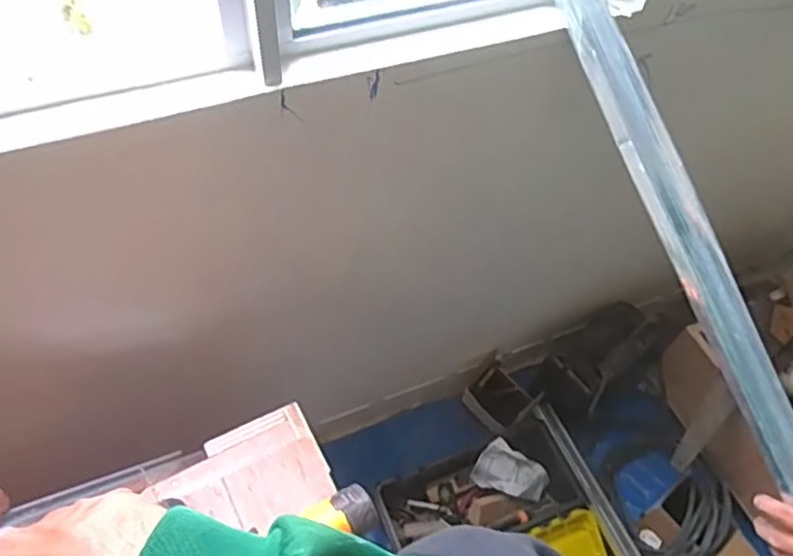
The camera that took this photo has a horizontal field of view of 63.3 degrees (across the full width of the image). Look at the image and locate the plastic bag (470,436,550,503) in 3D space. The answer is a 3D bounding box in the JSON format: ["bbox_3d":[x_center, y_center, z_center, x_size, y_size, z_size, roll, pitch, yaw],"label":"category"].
[{"bbox_3d":[0.254,0.418,1.396,0.165,0.065,0.092,17,56,6],"label":"plastic bag"}]

